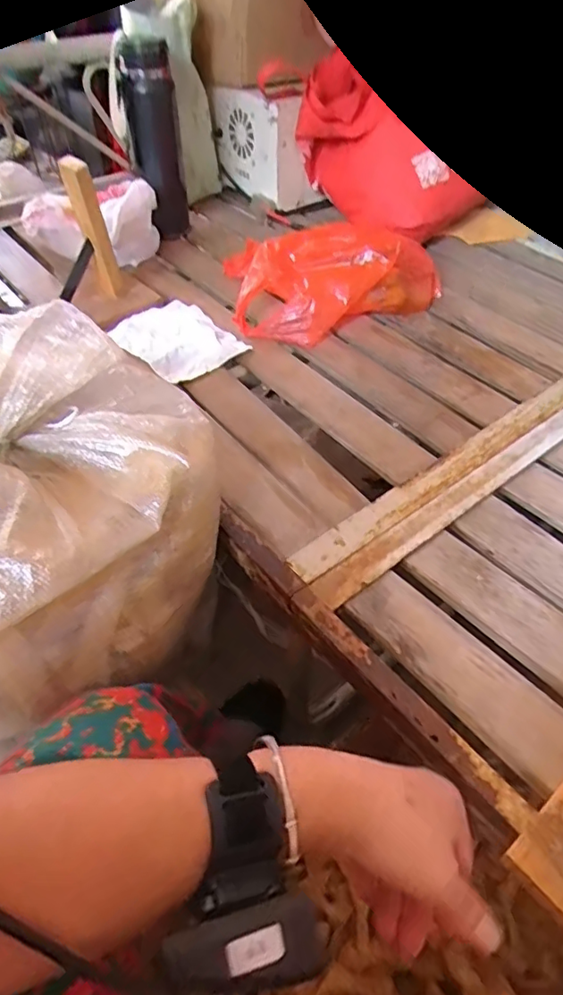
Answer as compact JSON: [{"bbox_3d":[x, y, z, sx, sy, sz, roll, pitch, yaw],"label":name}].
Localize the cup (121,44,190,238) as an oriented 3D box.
[{"bbox_3d":[-0.195,-0.530,0.874,0.075,0.255,0.079,-5,47,-4],"label":"cup"}]

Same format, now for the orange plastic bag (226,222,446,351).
[{"bbox_3d":[0.077,-0.294,0.762,0.292,0.102,0.119,-22,50,-19],"label":"orange plastic bag"}]

